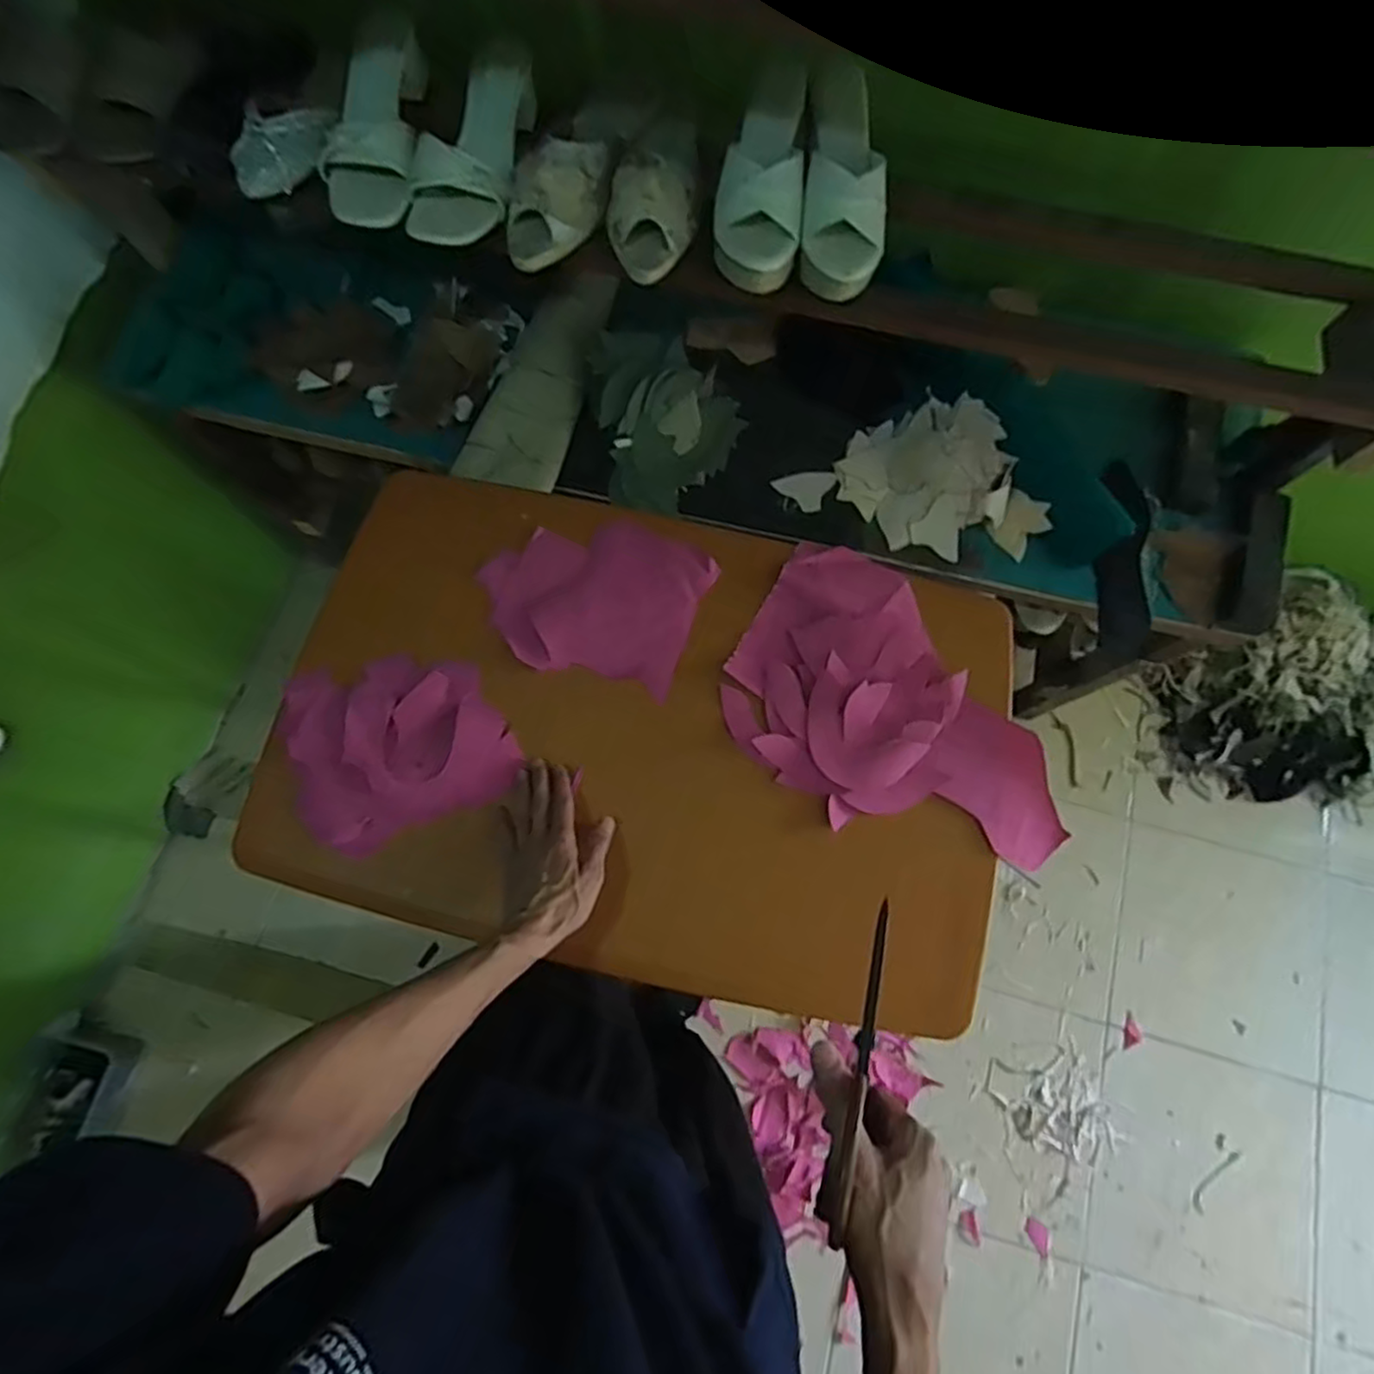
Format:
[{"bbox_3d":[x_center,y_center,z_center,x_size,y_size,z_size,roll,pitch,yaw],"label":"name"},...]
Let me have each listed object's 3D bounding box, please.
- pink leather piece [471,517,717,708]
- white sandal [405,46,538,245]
[{"bbox_3d":[-0.101,-0.100,0.754,0.222,0.016,0.182,21,75,5],"label":"pink leather piece"},{"bbox_3d":[-0.212,-0.557,0.696,0.094,0.057,0.243,10,74,2],"label":"white sandal"}]

